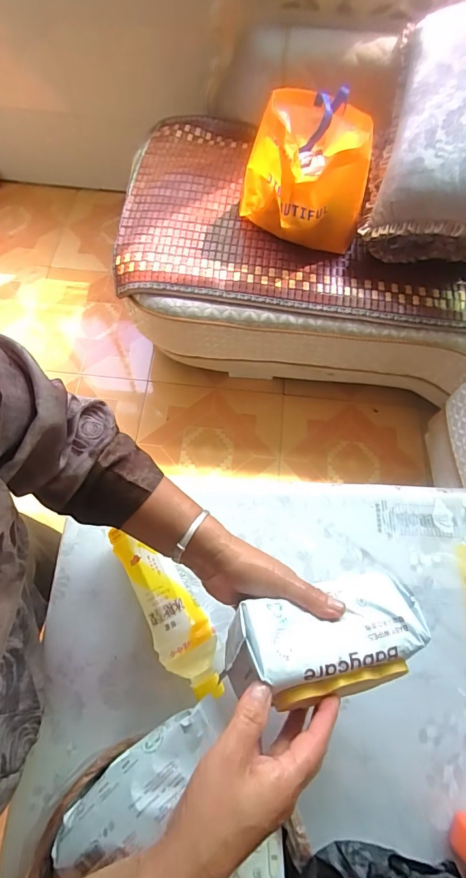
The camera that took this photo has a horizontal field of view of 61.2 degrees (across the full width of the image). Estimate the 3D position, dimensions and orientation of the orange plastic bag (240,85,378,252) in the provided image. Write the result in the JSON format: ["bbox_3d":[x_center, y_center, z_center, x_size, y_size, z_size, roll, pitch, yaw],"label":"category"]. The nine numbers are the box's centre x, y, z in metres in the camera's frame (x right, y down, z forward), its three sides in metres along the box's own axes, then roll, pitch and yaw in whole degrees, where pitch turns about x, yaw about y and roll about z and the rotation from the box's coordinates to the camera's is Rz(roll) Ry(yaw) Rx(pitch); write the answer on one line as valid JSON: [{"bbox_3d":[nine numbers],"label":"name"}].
[{"bbox_3d":[0.187,-0.724,1.076,0.313,0.259,0.320,6,68,1],"label":"orange plastic bag"}]

